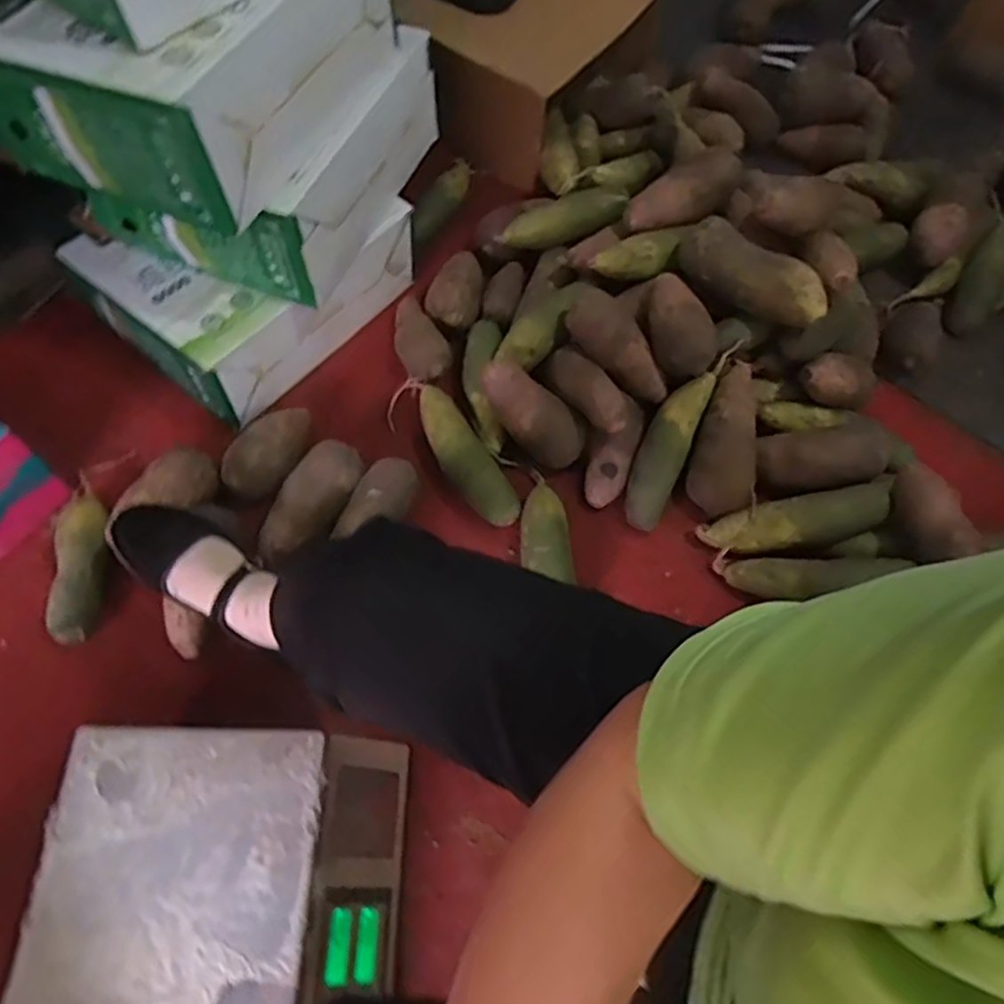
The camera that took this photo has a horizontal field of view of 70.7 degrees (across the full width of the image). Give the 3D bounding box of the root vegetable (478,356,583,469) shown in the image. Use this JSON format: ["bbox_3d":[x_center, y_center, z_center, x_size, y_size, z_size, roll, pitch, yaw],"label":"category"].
[{"bbox_3d":[0.034,-0.110,0.862,0.158,0.052,0.066,45,67,-16],"label":"root vegetable"}]

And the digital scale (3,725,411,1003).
[{"bbox_3d":[-0.254,0.382,0.631,0.301,0.106,0.336,2,64,-1],"label":"digital scale"}]

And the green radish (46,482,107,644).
[{"bbox_3d":[-0.474,0.069,0.802,0.057,0.044,0.184,-12,65,-8],"label":"green radish"}]

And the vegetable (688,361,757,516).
[{"bbox_3d":[0.275,-0.086,0.881,0.074,0.071,0.204,11,84,3],"label":"vegetable"}]

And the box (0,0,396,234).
[{"bbox_3d":[-0.320,-0.473,0.726,0.285,0.132,0.337,20,65,8],"label":"box"}]

